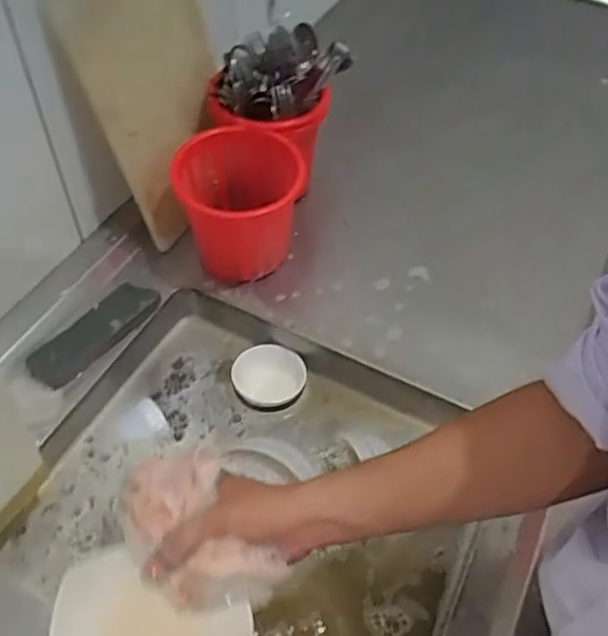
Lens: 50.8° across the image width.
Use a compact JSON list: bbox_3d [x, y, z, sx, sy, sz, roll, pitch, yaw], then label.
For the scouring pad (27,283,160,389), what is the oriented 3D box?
[{"bbox_3d":[-0.256,0.015,0.780,0.051,0.025,0.168,33,58,19],"label":"scouring pad"}]

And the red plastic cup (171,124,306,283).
[{"bbox_3d":[-0.087,-0.133,0.844,0.149,0.183,0.149,1,50,-1],"label":"red plastic cup"}]

